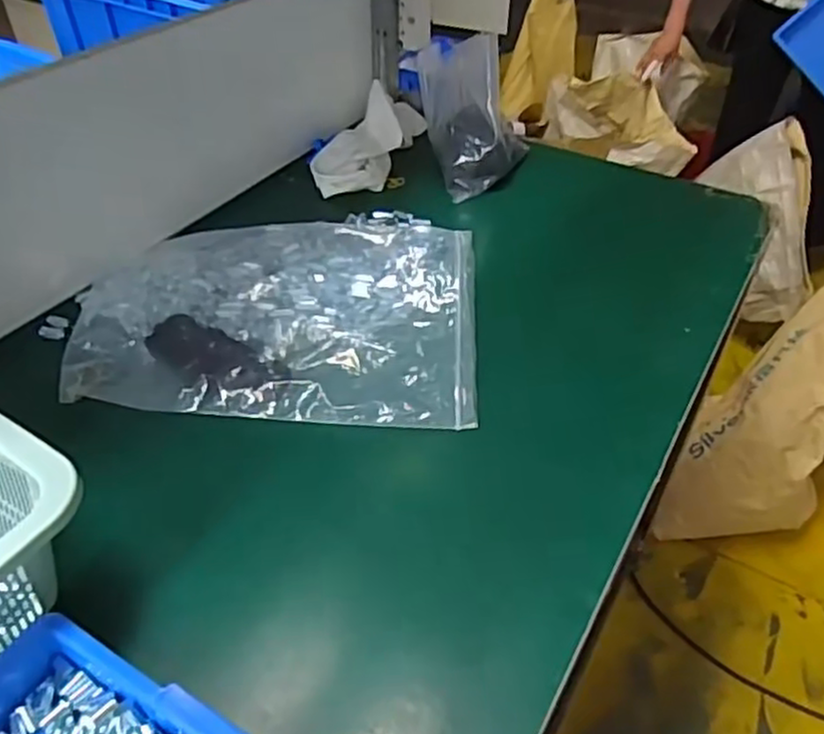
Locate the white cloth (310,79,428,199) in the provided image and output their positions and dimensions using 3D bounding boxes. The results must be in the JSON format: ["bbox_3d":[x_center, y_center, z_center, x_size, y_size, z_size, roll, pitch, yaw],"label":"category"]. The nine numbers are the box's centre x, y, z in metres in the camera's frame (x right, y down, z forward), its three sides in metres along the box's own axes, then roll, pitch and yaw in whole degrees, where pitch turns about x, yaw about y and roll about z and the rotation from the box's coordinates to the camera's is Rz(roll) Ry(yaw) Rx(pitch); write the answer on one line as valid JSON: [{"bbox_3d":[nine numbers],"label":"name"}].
[{"bbox_3d":[-0.058,-0.333,0.990,0.101,0.064,0.262,13,44,13],"label":"white cloth"}]

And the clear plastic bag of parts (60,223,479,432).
[{"bbox_3d":[-0.133,-0.067,0.722,0.393,0.035,0.304,3,43,3],"label":"clear plastic bag of parts"}]

